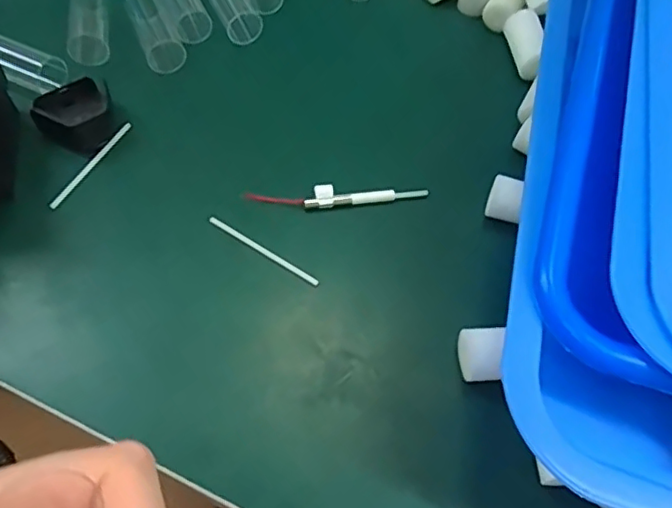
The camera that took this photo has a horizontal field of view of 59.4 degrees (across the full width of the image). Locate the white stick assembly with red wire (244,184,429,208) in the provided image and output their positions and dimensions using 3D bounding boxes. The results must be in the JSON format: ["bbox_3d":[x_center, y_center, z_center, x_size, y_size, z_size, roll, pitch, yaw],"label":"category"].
[{"bbox_3d":[0.001,-0.027,0.287,0.087,0.010,0.009,-1,58,-5],"label":"white stick assembly with red wire"}]

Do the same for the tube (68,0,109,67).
[{"bbox_3d":[-0.141,-0.133,0.332,0.020,0.016,0.052,-11,60,-11],"label":"tube"}]

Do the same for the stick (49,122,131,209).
[{"bbox_3d":[-0.121,-0.045,0.291,0.004,0.004,0.060,24,59,10],"label":"stick"}]

